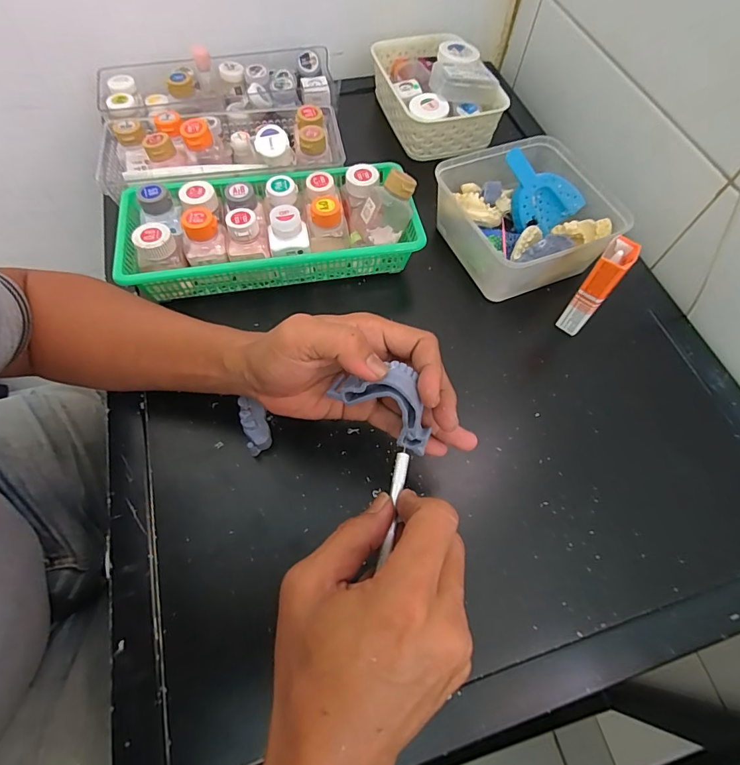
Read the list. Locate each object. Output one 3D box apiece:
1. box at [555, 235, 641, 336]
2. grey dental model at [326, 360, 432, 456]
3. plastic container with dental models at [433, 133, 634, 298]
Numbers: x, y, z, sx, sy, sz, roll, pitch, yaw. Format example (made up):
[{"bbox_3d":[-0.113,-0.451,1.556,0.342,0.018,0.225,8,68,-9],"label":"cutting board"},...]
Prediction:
[{"bbox_3d":[0.220,-0.091,0.414,0.026,0.100,0.041,36,67,15],"label":"box"},{"bbox_3d":[0.017,0.012,0.289,0.073,0.041,0.023,38,43,-6],"label":"grey dental model"},{"bbox_3d":[0.170,-0.183,0.469,0.153,0.085,0.159,-22,66,-13],"label":"plastic container with dental models"}]

